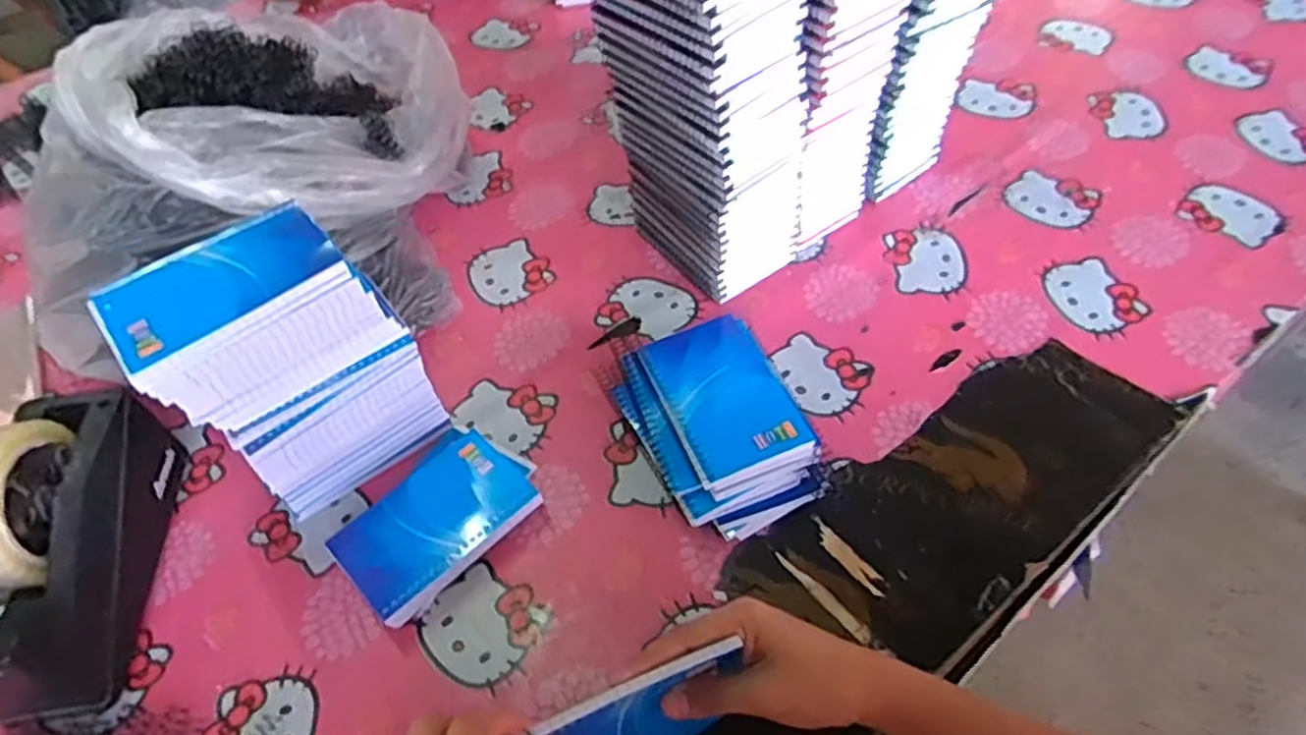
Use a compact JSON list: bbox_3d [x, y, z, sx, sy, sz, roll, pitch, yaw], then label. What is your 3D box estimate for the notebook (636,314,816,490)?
[{"bbox_3d":[0.050,0.020,0.567,0.082,0.008,0.131,-20,53,-10],"label":"notebook"}]

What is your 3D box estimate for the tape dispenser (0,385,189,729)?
[{"bbox_3d":[-0.400,0.114,0.523,0.070,0.128,0.204,-7,52,-1],"label":"tape dispenser"}]

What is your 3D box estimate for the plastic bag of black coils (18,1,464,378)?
[{"bbox_3d":[-0.314,-0.198,0.690,0.247,0.231,0.374,-1,52,4],"label":"plastic bag of black coils"}]

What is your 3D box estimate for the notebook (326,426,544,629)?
[{"bbox_3d":[-0.159,0.104,0.571,0.097,0.030,0.143,35,62,27],"label":"notebook"}]

